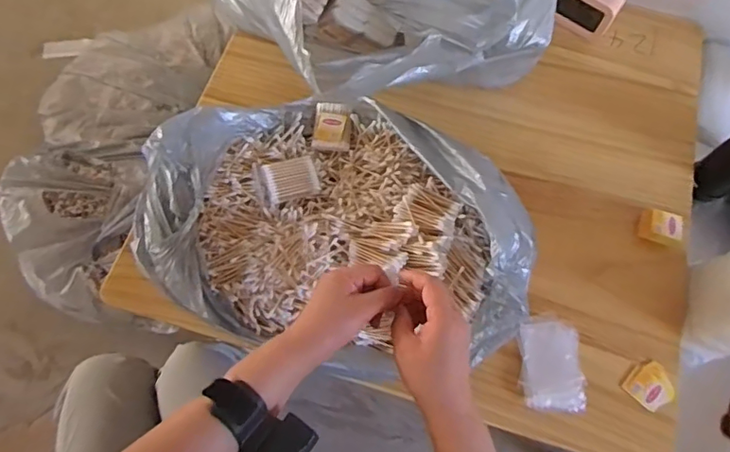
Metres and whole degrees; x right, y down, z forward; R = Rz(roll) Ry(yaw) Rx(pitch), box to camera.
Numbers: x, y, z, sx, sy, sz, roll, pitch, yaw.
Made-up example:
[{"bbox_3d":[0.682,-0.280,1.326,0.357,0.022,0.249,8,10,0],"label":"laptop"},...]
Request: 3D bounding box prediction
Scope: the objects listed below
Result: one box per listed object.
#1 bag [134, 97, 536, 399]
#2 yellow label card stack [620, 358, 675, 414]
[{"bbox_3d":[-0.035,-0.006,0.678,0.483,0.131,0.365,34,70,12],"label":"bag"},{"bbox_3d":[0.378,0.211,0.701,0.063,0.013,0.054,-36,73,-16],"label":"yellow label card stack"}]

